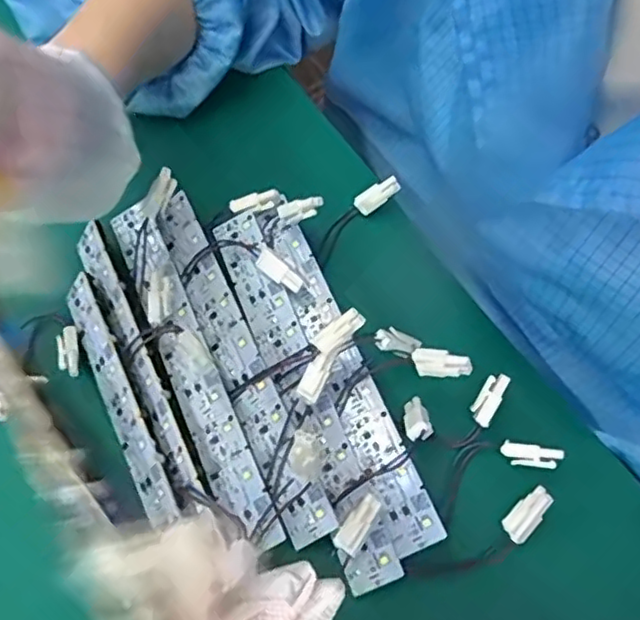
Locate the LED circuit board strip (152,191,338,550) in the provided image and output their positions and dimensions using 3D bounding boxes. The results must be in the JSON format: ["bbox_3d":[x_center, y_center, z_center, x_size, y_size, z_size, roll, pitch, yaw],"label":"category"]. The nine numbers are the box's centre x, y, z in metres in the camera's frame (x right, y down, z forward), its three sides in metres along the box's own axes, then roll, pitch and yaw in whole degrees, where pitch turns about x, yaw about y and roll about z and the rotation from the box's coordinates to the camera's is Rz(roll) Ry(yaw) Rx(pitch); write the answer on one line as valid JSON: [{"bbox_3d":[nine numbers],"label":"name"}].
[{"bbox_3d":[-0.041,0.020,0.308,0.021,0.007,0.187,-25,67,-7],"label":"LED circuit board strip"}]

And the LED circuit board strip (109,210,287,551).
[{"bbox_3d":[-0.064,0.025,0.311,0.024,0.008,0.187,-23,67,-7],"label":"LED circuit board strip"}]

